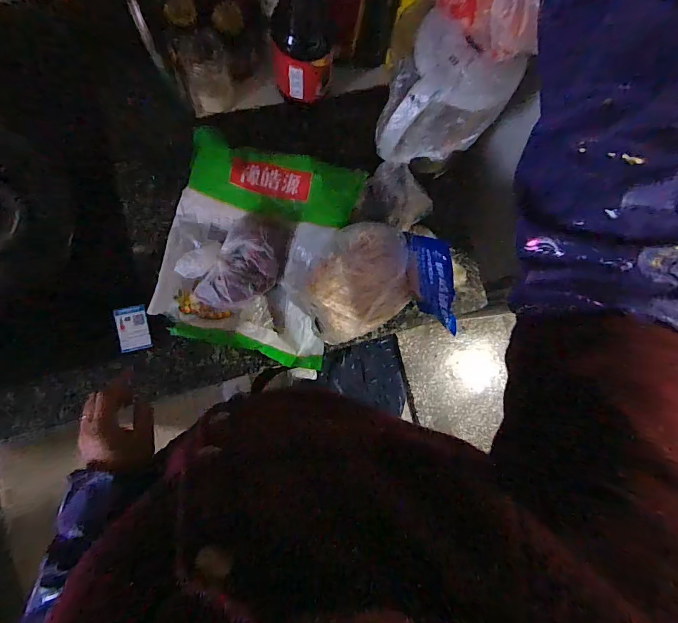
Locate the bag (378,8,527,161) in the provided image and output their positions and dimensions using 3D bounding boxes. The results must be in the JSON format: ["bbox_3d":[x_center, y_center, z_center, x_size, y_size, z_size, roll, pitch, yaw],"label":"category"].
[{"bbox_3d":[0.125,-0.249,0.477,0.128,0.153,0.088,24,85,-6],"label":"bag"}]

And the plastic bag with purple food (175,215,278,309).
[{"bbox_3d":[-0.156,-0.063,0.559,0.132,0.051,0.097,-33,92,-8],"label":"plastic bag with purple food"}]

